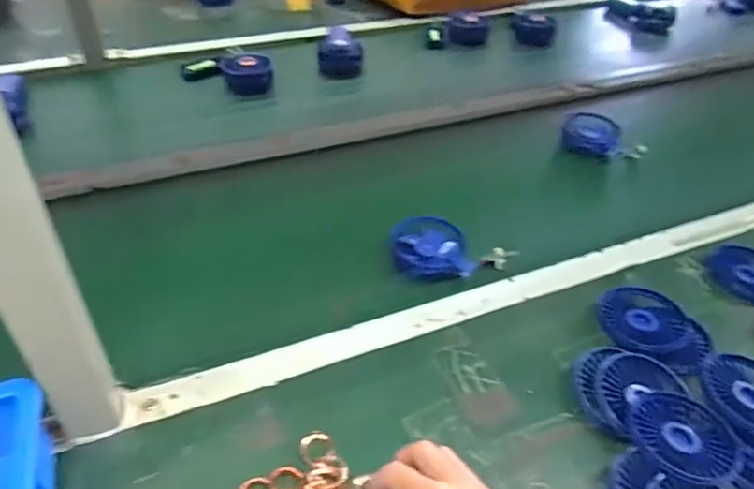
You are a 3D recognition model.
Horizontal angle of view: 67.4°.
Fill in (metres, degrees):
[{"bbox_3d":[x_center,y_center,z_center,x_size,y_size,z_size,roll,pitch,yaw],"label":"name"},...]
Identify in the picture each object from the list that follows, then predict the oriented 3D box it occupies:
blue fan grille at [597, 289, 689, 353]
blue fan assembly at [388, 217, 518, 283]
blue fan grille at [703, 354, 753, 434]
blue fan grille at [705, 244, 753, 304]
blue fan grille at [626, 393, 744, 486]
[{"bbox_3d":[0.274,0.077,0.585,0.078,0.015,0.084,-2,38,2],"label":"blue fan grille"},{"bbox_3d":[0.080,0.011,0.683,0.148,0.033,0.092,17,44,15],"label":"blue fan assembly"},{"bbox_3d":[0.344,0.138,0.517,0.088,0.015,0.082,2,42,-2],"label":"blue fan grille"},{"bbox_3d":[0.444,0.034,0.674,0.087,0.019,0.087,2,42,-2],"label":"blue fan grille"},{"bbox_3d":[0.260,0.162,0.485,0.089,0.016,0.080,5,42,2],"label":"blue fan grille"}]

